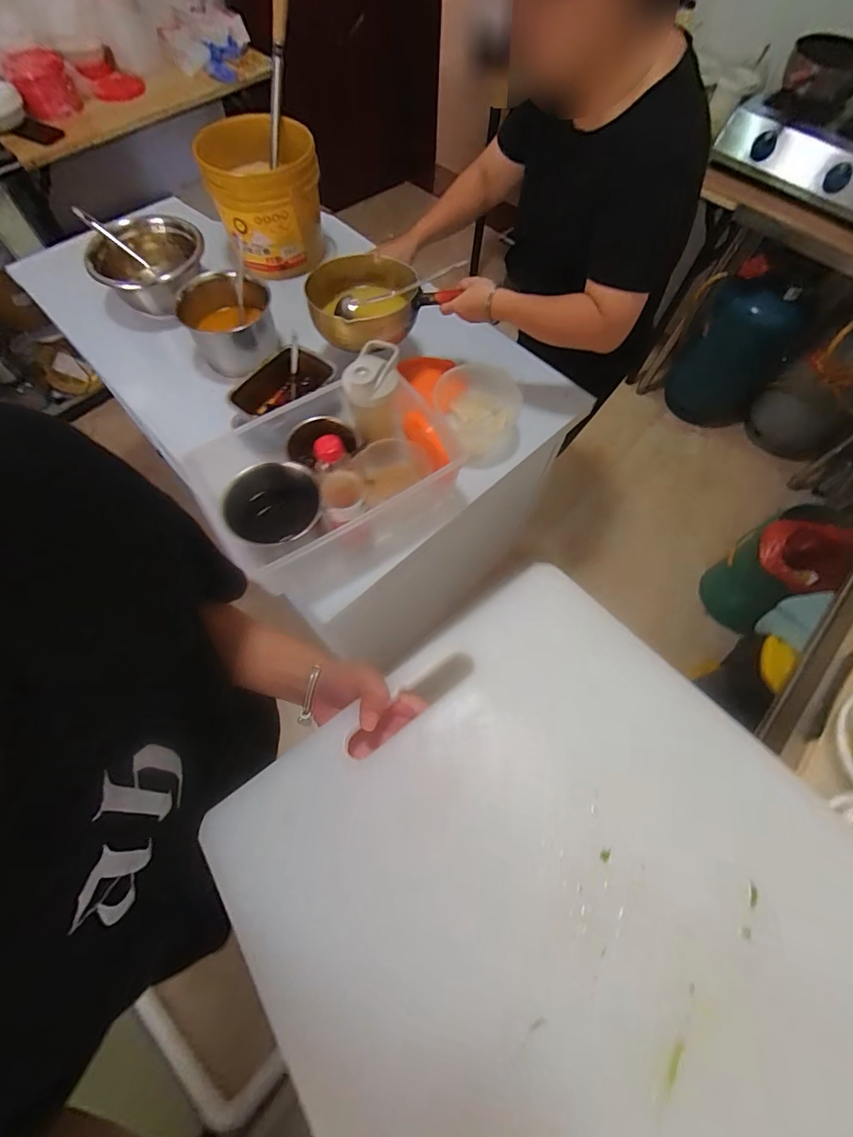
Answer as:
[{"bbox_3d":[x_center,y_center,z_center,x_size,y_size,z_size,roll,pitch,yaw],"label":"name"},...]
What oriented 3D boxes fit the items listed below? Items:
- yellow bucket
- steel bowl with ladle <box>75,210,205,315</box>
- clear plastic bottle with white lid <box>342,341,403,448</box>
[{"bbox_3d":[-0.336,-0.777,0.953,0.224,0.199,0.218,-11,67,-7],"label":"yellow bucket"},{"bbox_3d":[-0.562,-0.622,0.931,0.207,0.121,0.221,1,66,-2],"label":"steel bowl with ladle"},{"bbox_3d":[-0.090,-0.272,0.743,0.105,0.160,0.118,-4,66,-4],"label":"clear plastic bottle with white lid"}]

